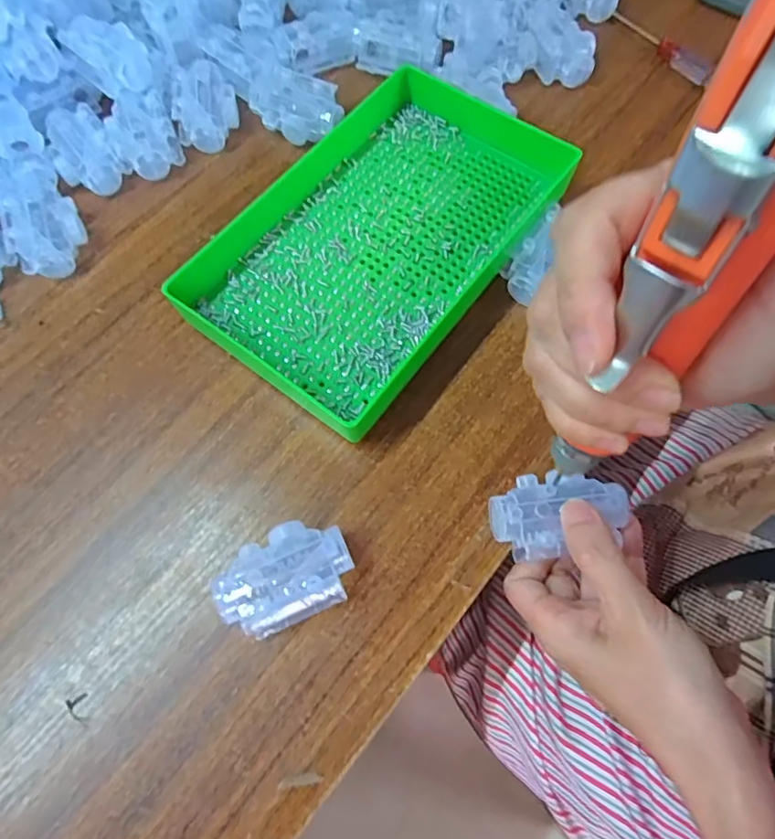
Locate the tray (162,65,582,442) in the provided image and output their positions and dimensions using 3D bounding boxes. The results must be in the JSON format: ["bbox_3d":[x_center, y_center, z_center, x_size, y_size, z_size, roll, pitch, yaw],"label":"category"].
[{"bbox_3d":[-0.008,-0.123,0.347,0.159,0.029,0.237,36,73,13],"label":"tray"}]

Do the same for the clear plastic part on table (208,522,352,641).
[{"bbox_3d":[-0.053,0.081,0.275,0.068,0.033,0.048,-23,70,-8],"label":"clear plastic part on table"}]

